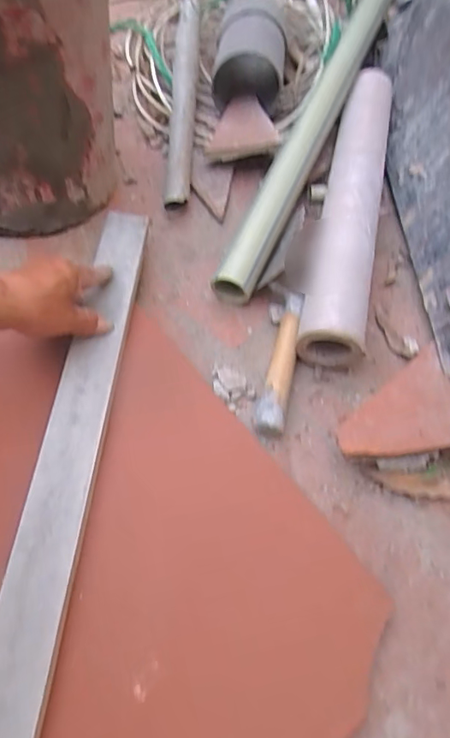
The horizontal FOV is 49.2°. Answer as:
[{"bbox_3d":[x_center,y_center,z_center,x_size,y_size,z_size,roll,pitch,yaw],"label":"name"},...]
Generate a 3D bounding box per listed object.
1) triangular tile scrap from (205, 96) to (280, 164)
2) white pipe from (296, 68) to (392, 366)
[{"bbox_3d":[0.023,-0.368,0.736,0.103,0.015,0.155,-7,55,8],"label":"triangular tile scrap"},{"bbox_3d":[0.175,-0.235,0.666,0.079,0.090,0.527,14,59,4],"label":"white pipe"}]

